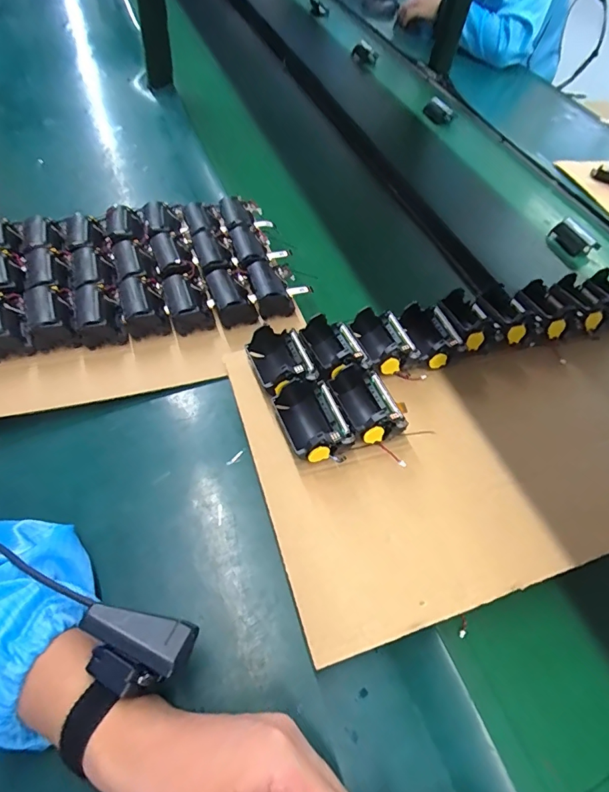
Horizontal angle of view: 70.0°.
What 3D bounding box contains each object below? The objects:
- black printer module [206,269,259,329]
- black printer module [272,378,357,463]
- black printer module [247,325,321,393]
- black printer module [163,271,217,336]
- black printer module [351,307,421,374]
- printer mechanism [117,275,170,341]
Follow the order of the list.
[{"bbox_3d":[-0.089,-0.120,0.538,0.046,0.043,0.066,-14,59,-16],"label":"black printer module"},{"bbox_3d":[0.007,0.022,0.392,0.054,0.042,0.075,-18,60,-18],"label":"black printer module"},{"bbox_3d":[-0.023,-0.034,0.431,0.056,0.048,0.074,-15,59,-17],"label":"black printer module"},{"bbox_3d":[-0.140,-0.111,0.531,0.049,0.047,0.066,-15,59,-16],"label":"black printer module"},{"bbox_3d":[0.084,-0.060,0.466,0.055,0.046,0.075,-12,58,-15],"label":"black printer module"},{"bbox_3d":[-0.192,-0.107,0.519,0.050,0.043,0.068,-14,59,-16],"label":"printer mechanism"}]

